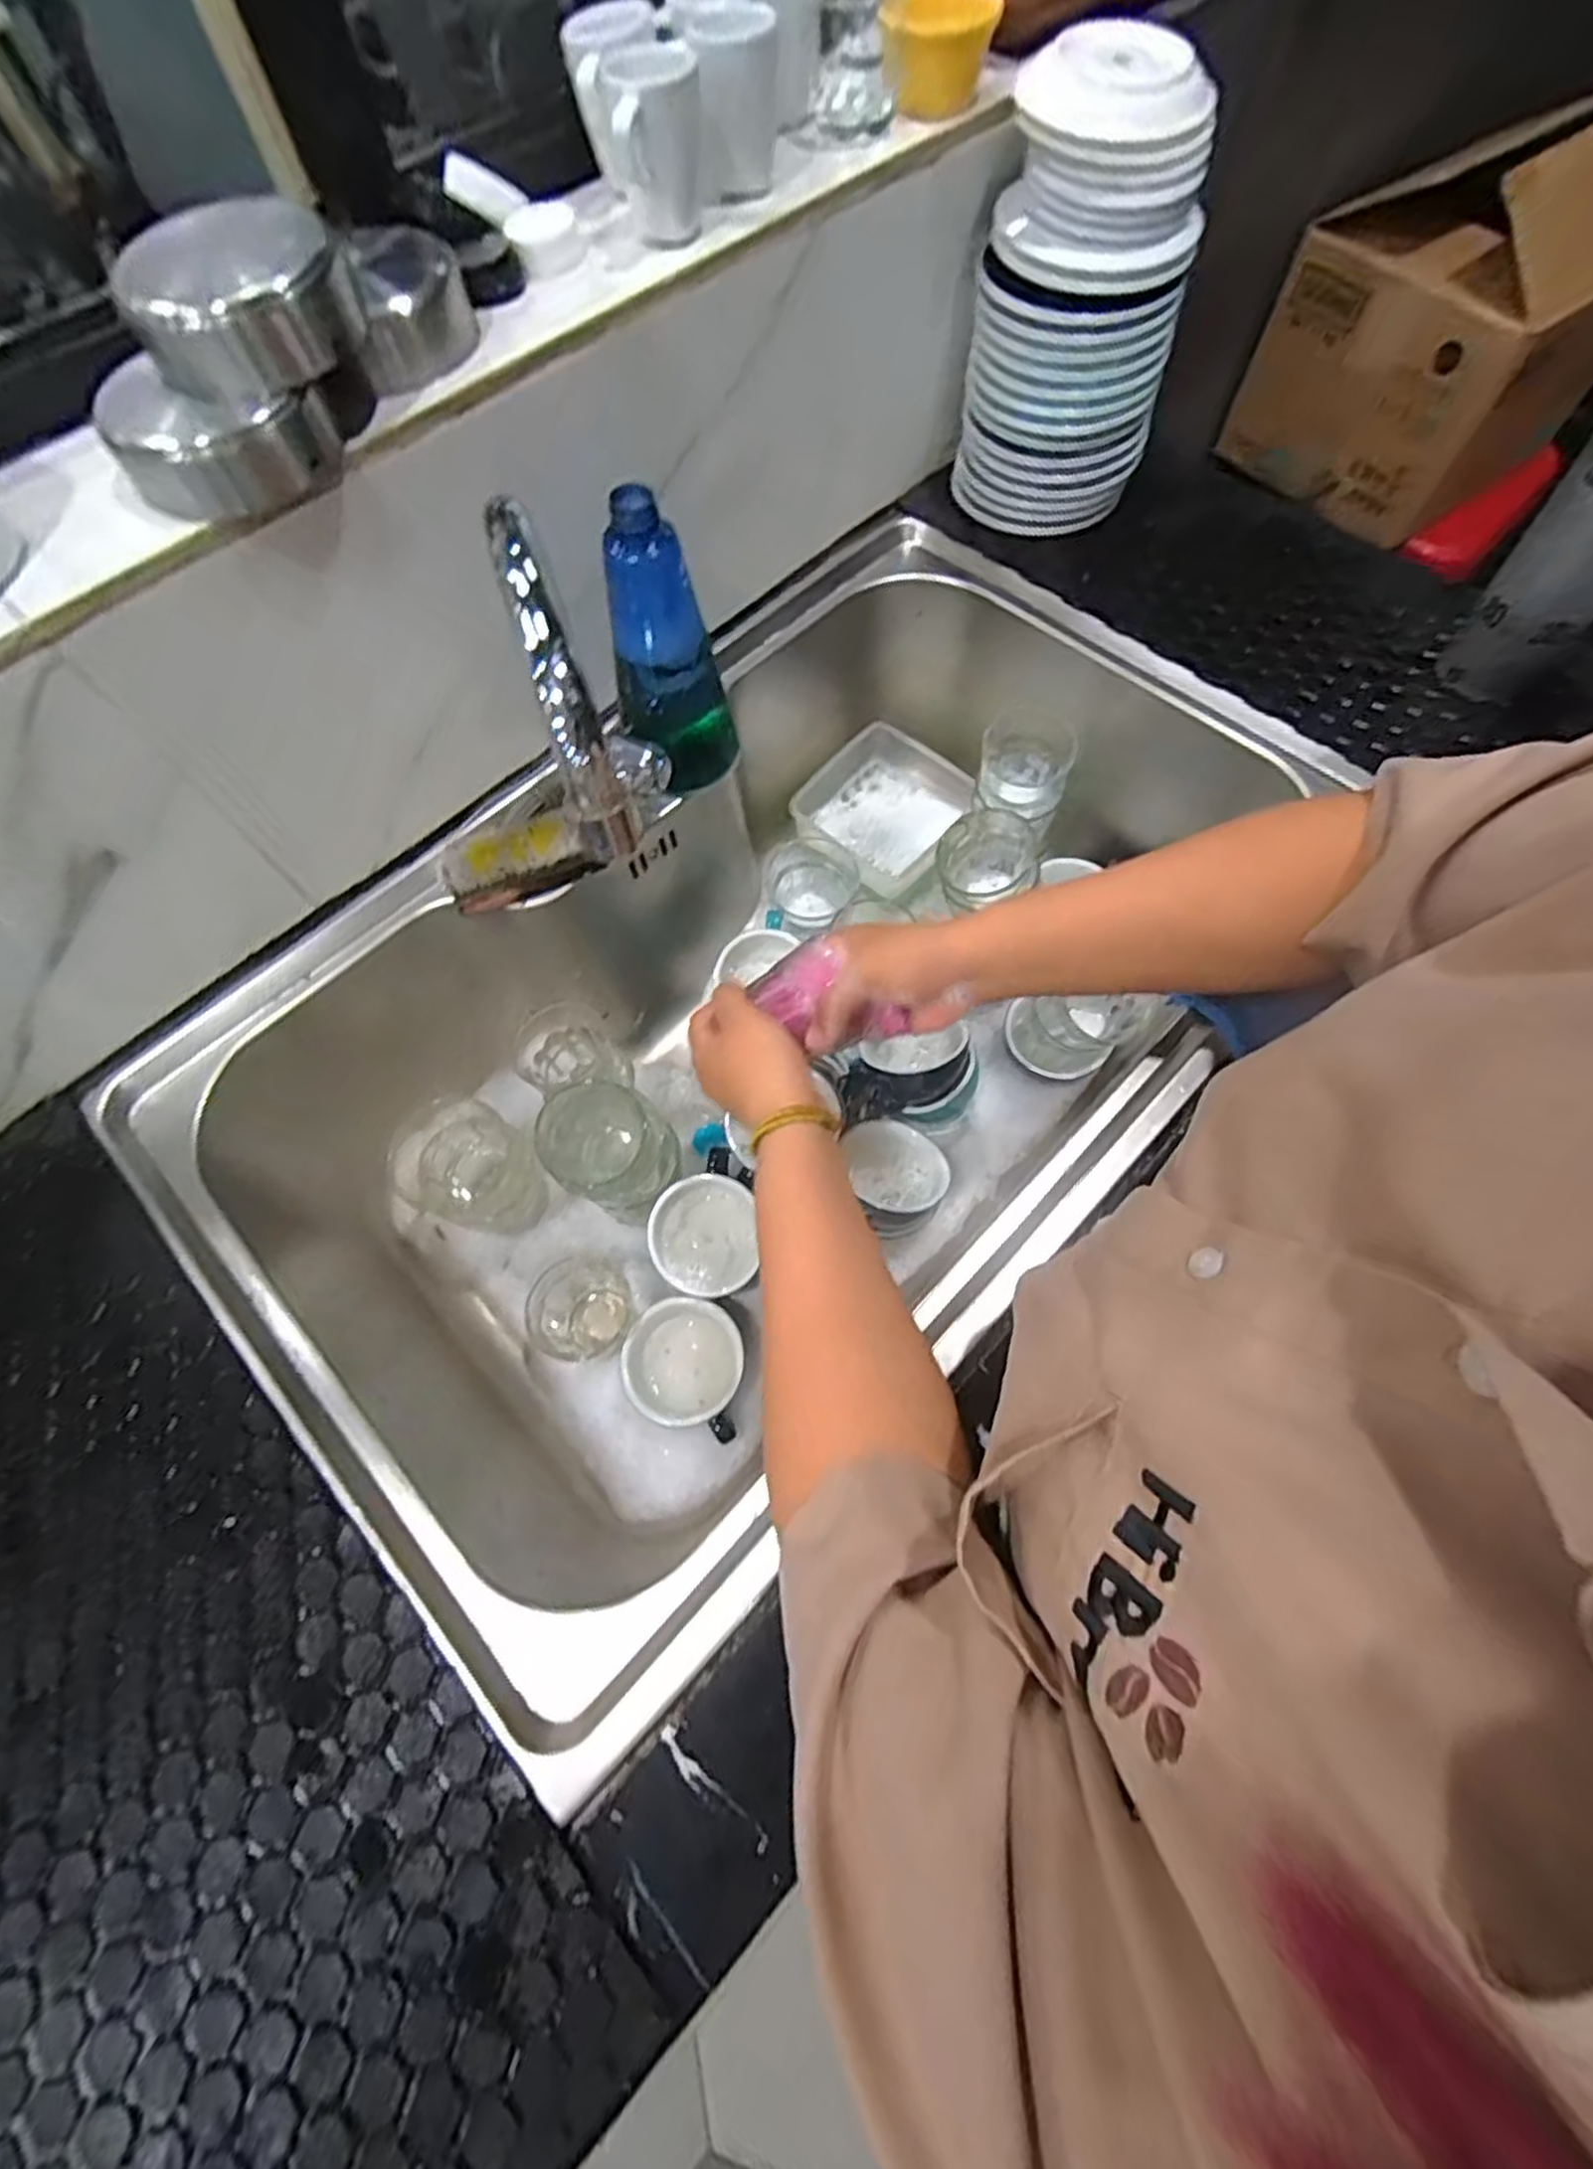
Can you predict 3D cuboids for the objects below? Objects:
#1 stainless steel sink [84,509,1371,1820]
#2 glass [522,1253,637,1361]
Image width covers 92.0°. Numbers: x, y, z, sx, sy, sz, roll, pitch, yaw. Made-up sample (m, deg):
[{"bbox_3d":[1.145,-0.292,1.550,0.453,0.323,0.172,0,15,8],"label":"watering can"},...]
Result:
[{"bbox_3d":[-0.021,-0.051,0.601,0.491,0.225,0.762,38,74,16],"label":"stainless steel sink"},{"bbox_3d":[-0.162,0.171,0.587,0.068,0.076,0.071,-1,67,2],"label":"glass"}]

